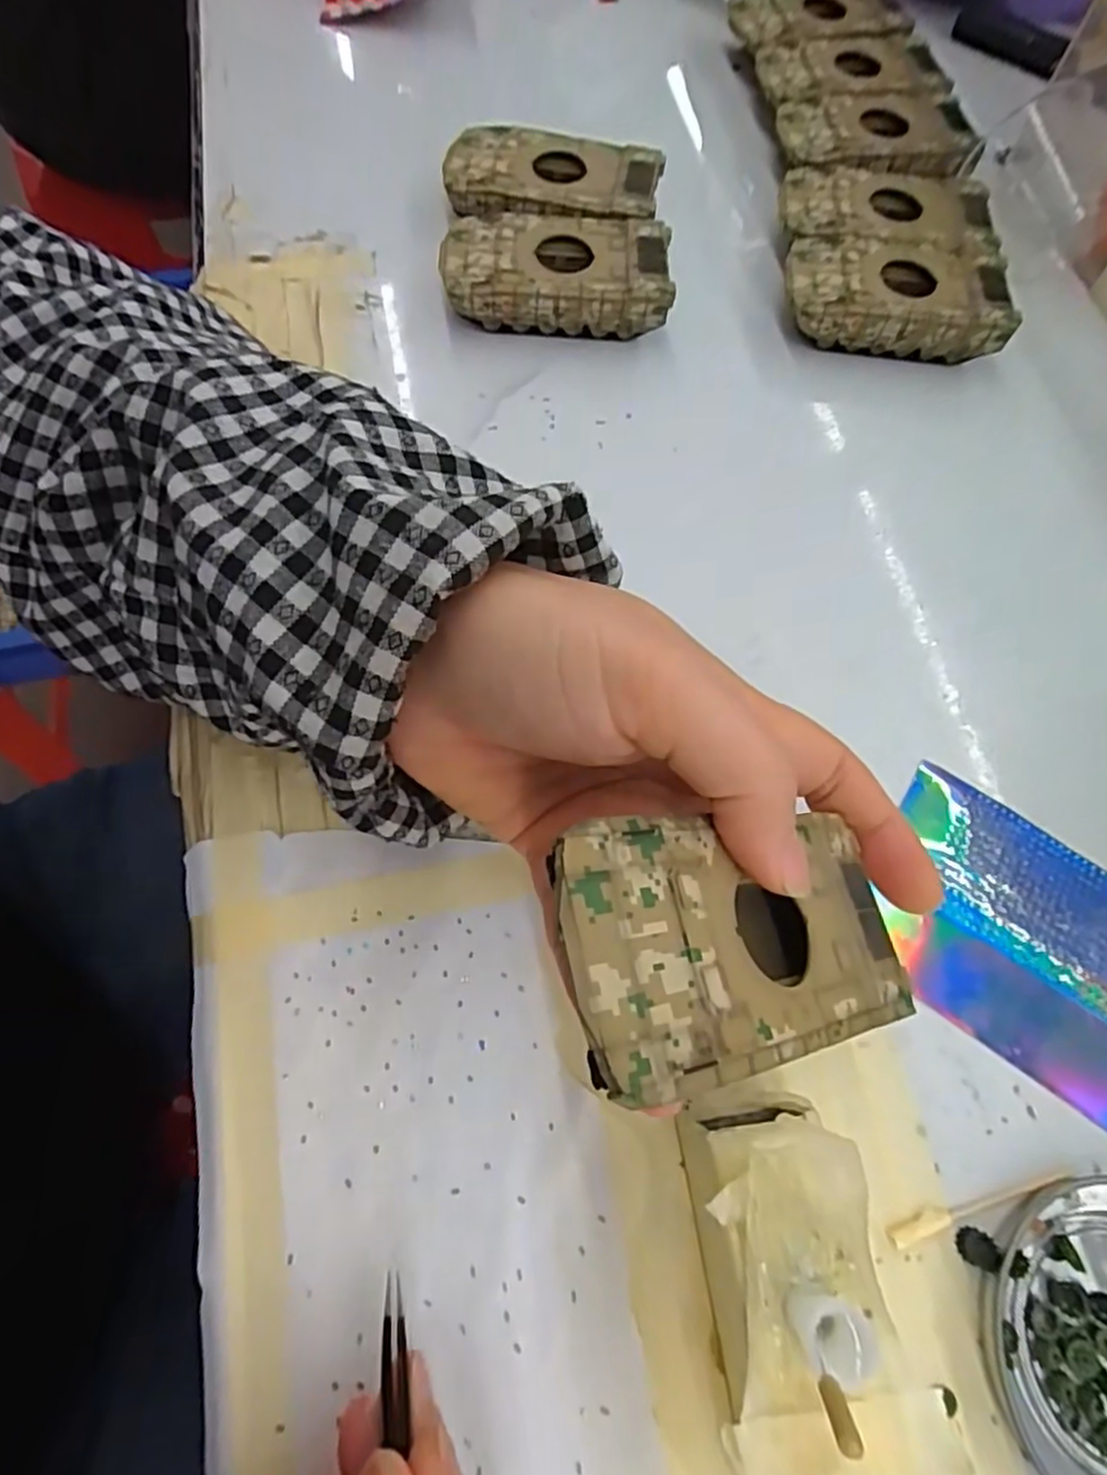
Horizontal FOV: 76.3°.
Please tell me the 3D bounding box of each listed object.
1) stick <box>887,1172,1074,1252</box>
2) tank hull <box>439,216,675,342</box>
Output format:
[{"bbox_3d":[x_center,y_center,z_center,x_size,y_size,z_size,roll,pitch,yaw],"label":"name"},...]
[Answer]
[{"bbox_3d":[0.119,0.129,0.196,0.056,0.004,0.006,-16,69,-9],"label":"stick"},{"bbox_3d":[0.001,-0.200,0.309,0.095,0.026,0.047,2,68,-2],"label":"tank hull"}]

